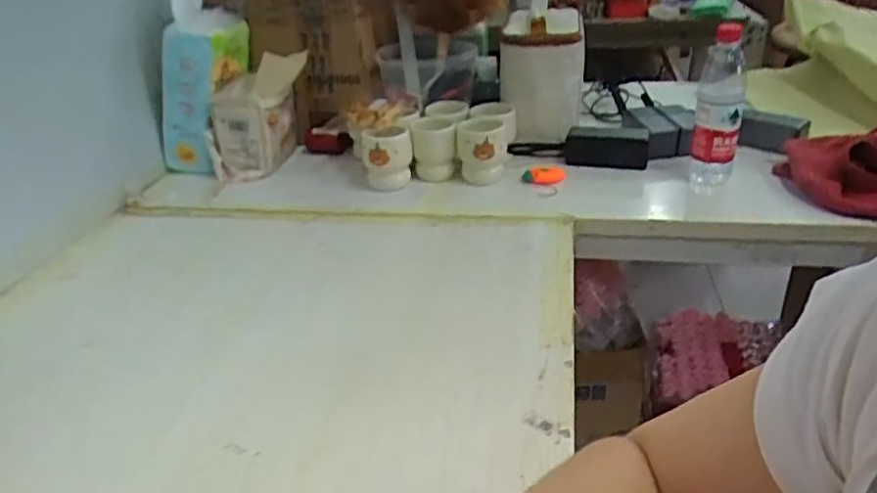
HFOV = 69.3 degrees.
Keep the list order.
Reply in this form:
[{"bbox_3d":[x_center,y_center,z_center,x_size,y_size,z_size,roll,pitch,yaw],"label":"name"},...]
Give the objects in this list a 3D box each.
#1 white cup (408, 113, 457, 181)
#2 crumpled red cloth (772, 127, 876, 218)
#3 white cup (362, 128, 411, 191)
[{"bbox_3d":[-0.008,-0.160,1.031,0.073,0.083,0.077,-6,28,-5],"label":"white cup"},{"bbox_3d":[0.590,-0.102,0.879,0.190,0.094,0.169,5,29,15],"label":"crumpled red cloth"},{"bbox_3d":[-0.080,-0.140,0.999,0.077,0.085,0.082,-8,28,-9],"label":"white cup"}]

